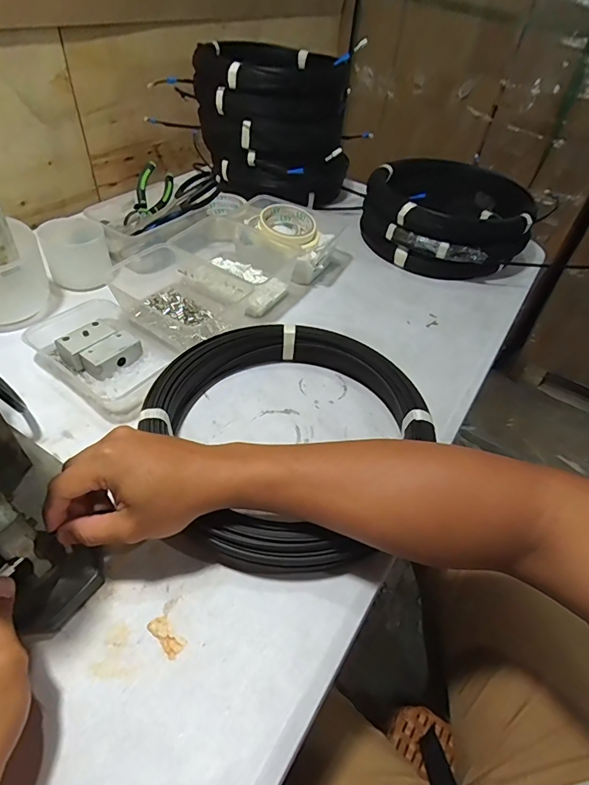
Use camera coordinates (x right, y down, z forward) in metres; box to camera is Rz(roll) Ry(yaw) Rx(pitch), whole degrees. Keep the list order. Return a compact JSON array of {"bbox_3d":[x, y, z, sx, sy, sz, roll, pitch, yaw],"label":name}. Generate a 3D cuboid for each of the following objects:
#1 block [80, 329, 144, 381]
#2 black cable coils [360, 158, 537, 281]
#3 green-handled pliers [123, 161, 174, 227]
[{"bbox_3d":[-0.223,-0.046,0.520,0.039,0.027,0.063,29,50,20],"label":"block"},{"bbox_3d":[0.276,-0.324,0.788,0.286,0.109,0.292,18,47,10],"label":"black cable coils"},{"bbox_3d":[-0.239,-0.322,0.706,0.053,0.017,0.110,22,80,-19],"label":"green-handled pliers"}]

